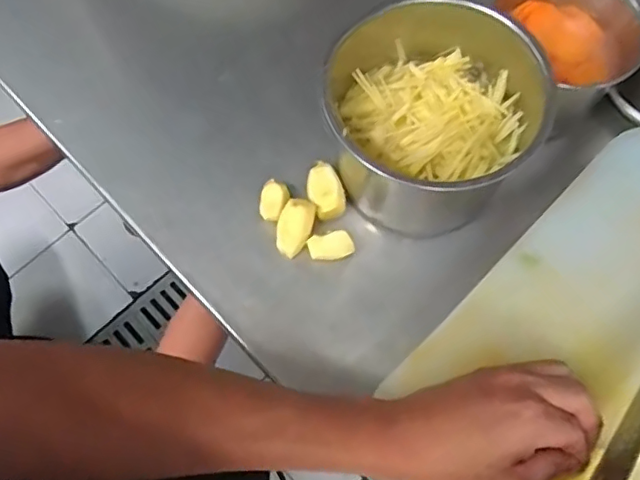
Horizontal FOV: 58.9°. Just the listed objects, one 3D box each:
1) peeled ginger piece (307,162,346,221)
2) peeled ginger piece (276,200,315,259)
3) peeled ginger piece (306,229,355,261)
[{"bbox_3d":[0.003,-0.040,0.463,0.026,0.027,0.044,-20,70,-6],"label":"peeled ginger piece"},{"bbox_3d":[-0.020,-0.011,0.446,0.025,0.021,0.043,19,70,9],"label":"peeled ginger piece"},{"bbox_3d":[0.009,0.006,0.450,0.035,0.020,0.017,-11,69,-3],"label":"peeled ginger piece"}]

